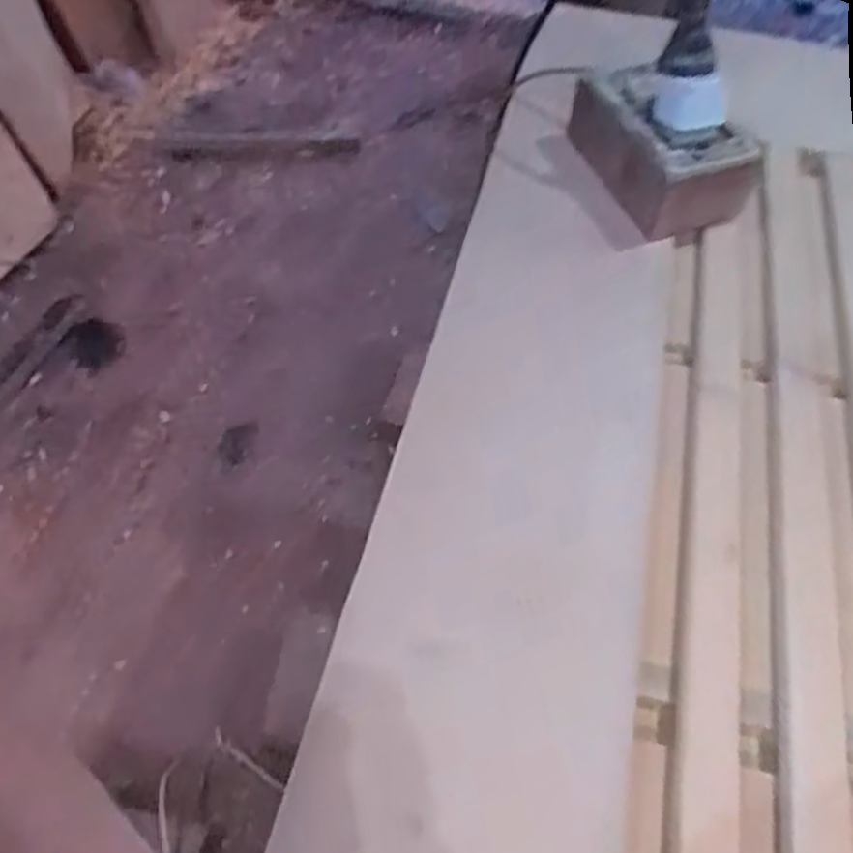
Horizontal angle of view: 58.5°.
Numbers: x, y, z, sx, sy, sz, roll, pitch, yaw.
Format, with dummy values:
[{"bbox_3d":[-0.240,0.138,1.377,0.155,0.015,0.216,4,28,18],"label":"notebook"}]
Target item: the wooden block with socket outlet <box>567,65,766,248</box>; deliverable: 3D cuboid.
[{"bbox_3d":[0.157,-0.192,0.508,0.076,0.083,0.125,-17,57,-15],"label":"wooden block with socket outlet"}]

